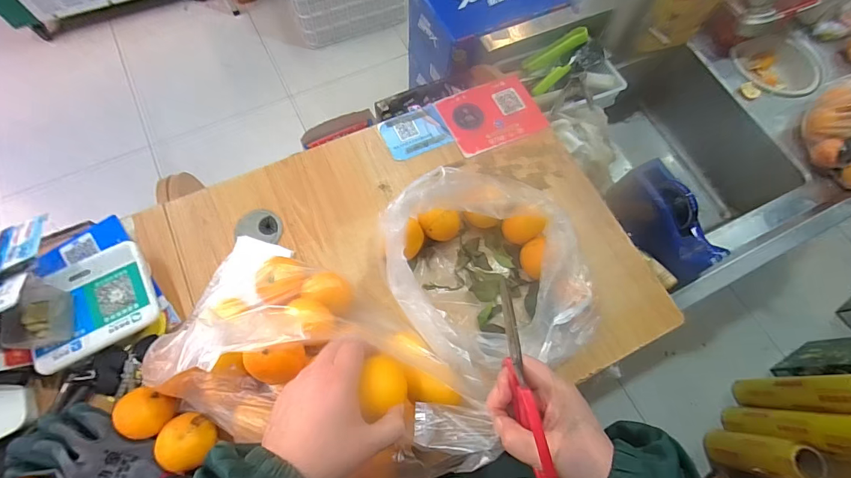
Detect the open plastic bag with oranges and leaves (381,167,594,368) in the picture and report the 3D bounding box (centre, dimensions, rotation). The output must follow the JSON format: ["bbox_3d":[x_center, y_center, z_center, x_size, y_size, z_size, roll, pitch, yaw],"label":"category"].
[{"bbox_3d":[0.073,0.040,0.489,0.224,0.131,0.224,-11,70,-7],"label":"open plastic bag with oranges and leaves"}]

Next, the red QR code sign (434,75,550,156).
[{"bbox_3d":[0.110,-0.207,0.649,0.154,0.010,0.121,-23,72,-11],"label":"red QR code sign"}]

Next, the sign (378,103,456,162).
[{"bbox_3d":[-0.016,-0.172,0.634,0.102,0.004,0.074,-23,75,-9],"label":"sign"}]

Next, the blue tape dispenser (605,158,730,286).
[{"bbox_3d":[0.395,-0.026,0.647,0.060,0.108,0.198,-25,73,-12],"label":"blue tape dispenser"}]

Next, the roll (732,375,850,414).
[{"bbox_3d":[1.103,0.463,1.176,0.076,0.429,0.094,3,69,-2],"label":"roll"}]

